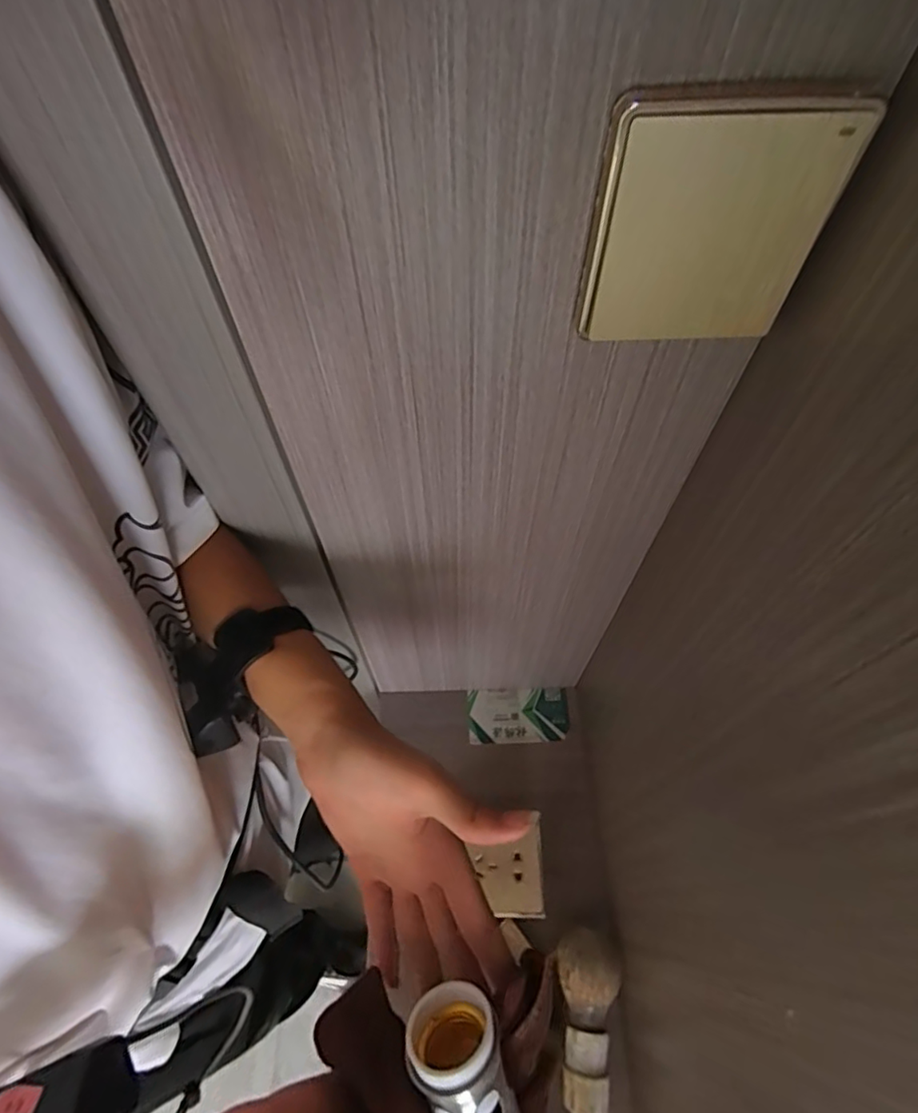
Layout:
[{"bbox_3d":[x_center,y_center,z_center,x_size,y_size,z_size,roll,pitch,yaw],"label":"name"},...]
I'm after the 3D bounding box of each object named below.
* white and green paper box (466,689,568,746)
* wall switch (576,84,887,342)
[{"bbox_3d":[0.071,0.192,0.664,0.118,0.012,0.064,-2,61,-1],"label":"white and green paper box"},{"bbox_3d":[0.092,-0.120,0.204,0.084,0.080,0.017,4,61,3],"label":"wall switch"}]

